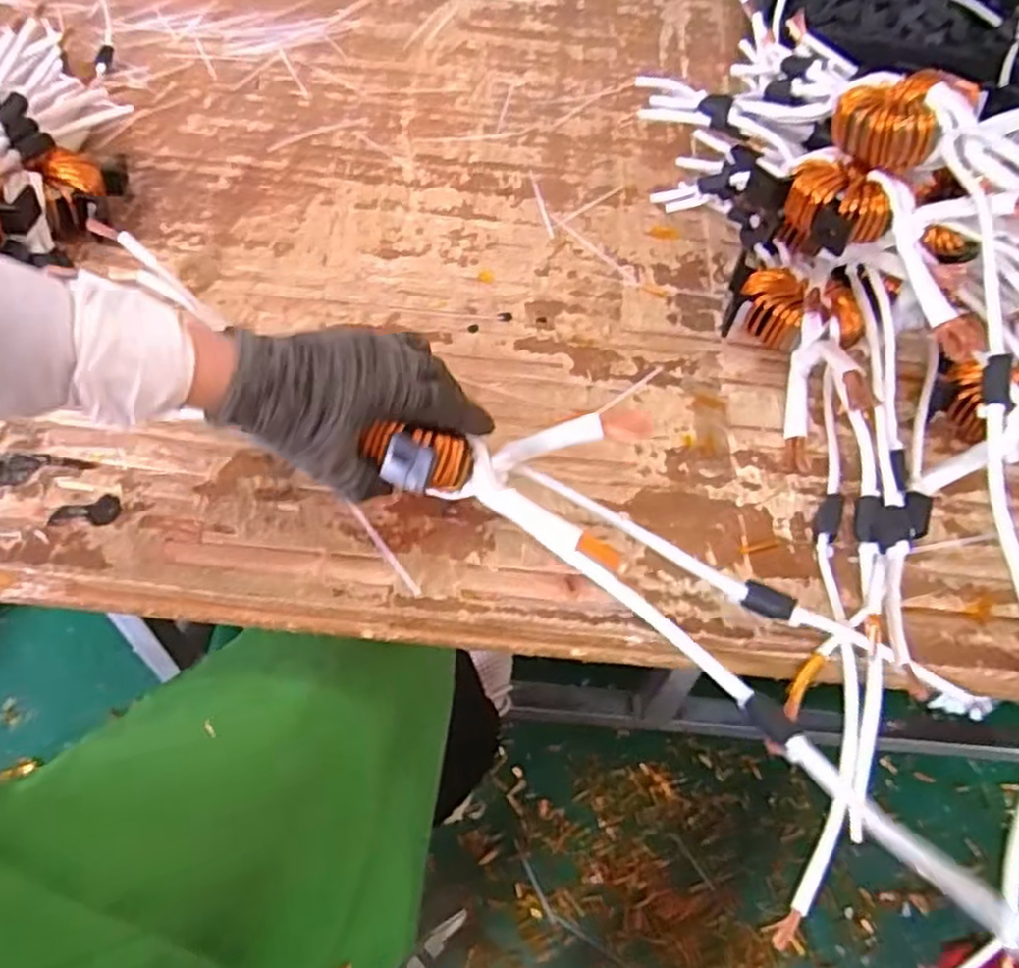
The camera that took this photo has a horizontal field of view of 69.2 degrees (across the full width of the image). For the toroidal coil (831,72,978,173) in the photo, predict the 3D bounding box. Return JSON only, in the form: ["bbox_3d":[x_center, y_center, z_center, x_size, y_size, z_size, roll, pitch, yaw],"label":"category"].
[{"bbox_3d":[0.282,-0.264,0.536,0.087,0.055,0.049,23,55,13],"label":"toroidal coil"}]

